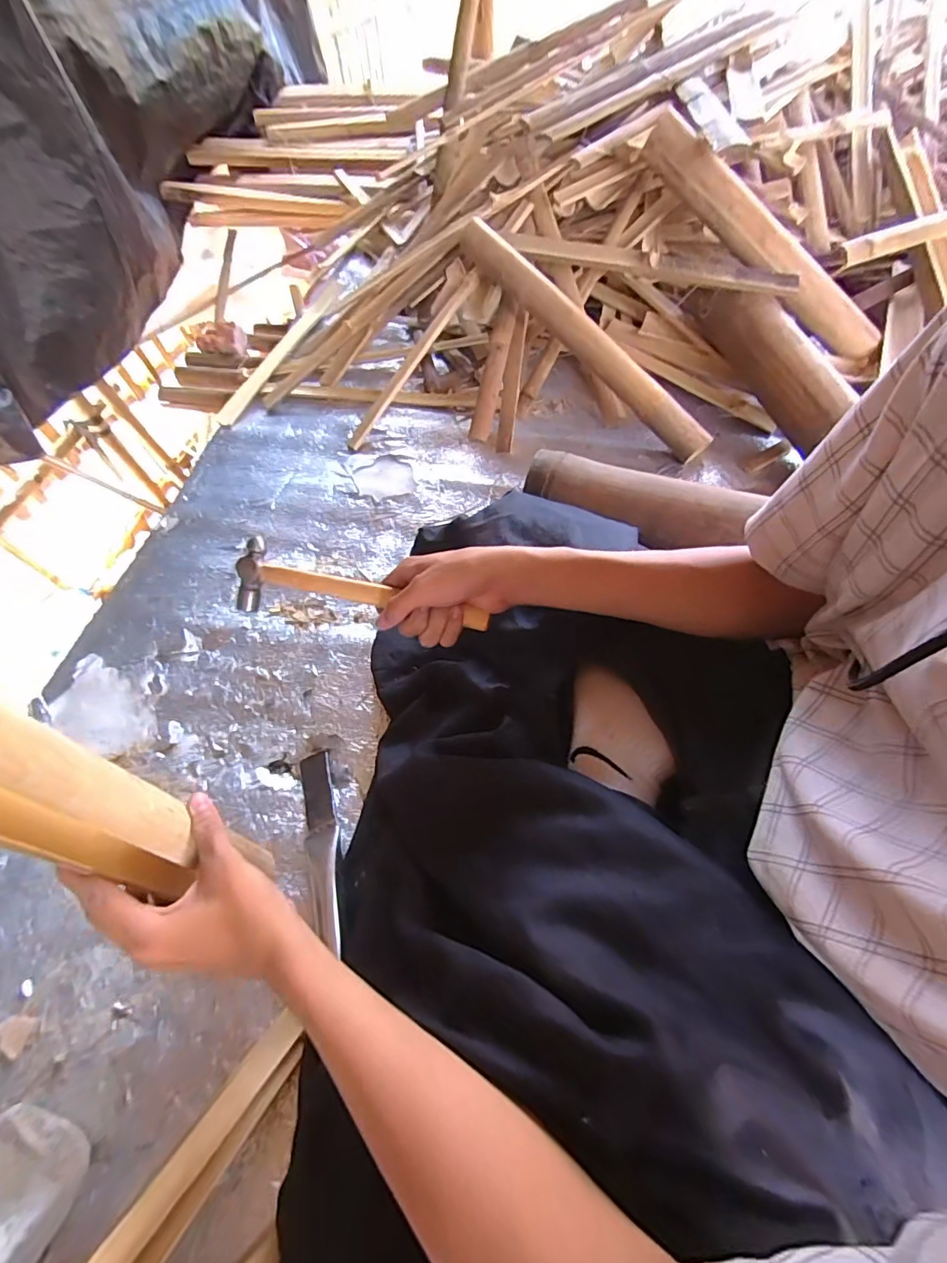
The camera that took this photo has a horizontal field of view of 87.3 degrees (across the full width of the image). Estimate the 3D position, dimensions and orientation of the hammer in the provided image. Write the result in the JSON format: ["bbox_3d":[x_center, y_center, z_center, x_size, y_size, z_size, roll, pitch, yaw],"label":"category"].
[{"bbox_3d":[-0.115,-0.037,0.493,0.265,0.039,0.062,11,58,10],"label":"hammer"}]

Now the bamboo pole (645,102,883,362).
[{"bbox_3d":[0.475,-0.621,0.802,0.496,0.064,0.057,33,59,-13],"label":"bamboo pole"}]

